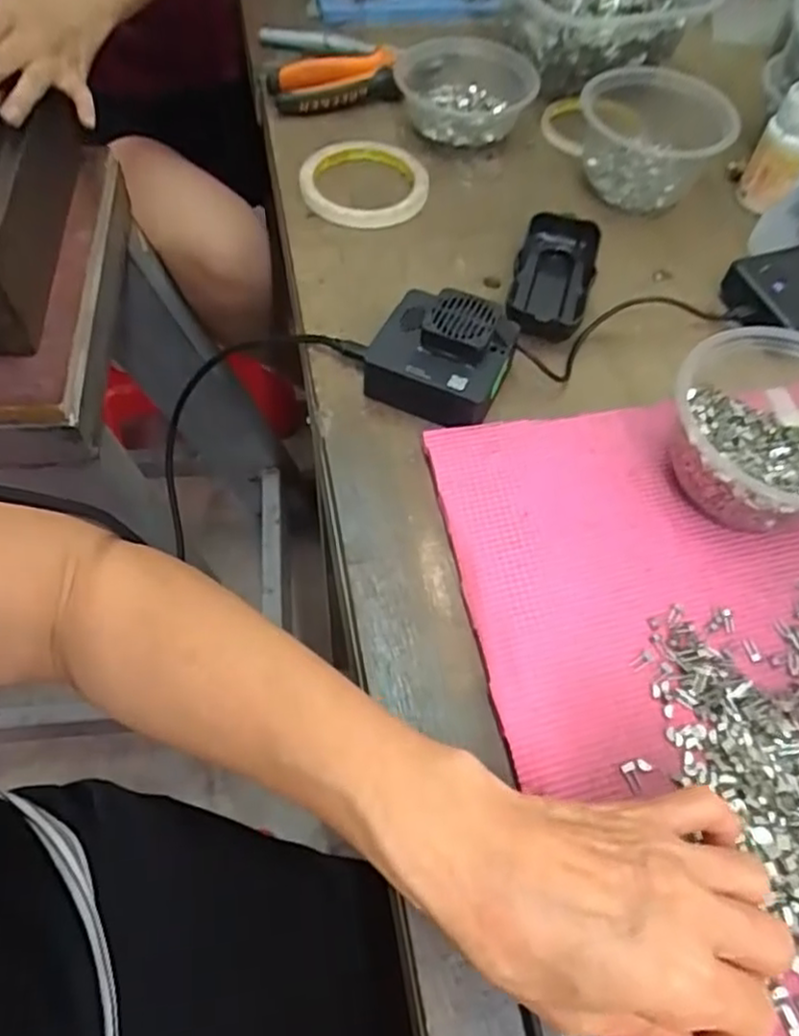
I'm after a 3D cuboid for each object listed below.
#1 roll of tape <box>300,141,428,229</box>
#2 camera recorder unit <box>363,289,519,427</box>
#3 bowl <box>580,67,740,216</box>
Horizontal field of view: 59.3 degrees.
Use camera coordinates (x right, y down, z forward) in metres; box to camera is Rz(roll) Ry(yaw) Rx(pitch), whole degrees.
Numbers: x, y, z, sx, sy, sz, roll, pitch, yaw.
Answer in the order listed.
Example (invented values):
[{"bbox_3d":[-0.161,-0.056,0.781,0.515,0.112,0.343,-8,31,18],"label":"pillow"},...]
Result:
[{"bbox_3d":[-0.027,-0.263,0.547,0.094,0.015,0.092,2,59,-3],"label":"roll of tape"},{"bbox_3d":[0.026,-0.099,0.430,0.078,0.045,0.069,27,61,11],"label":"camera recorder unit"},{"bbox_3d":[0.196,-0.298,0.549,0.117,0.052,0.094,21,60,8],"label":"bowl"}]

